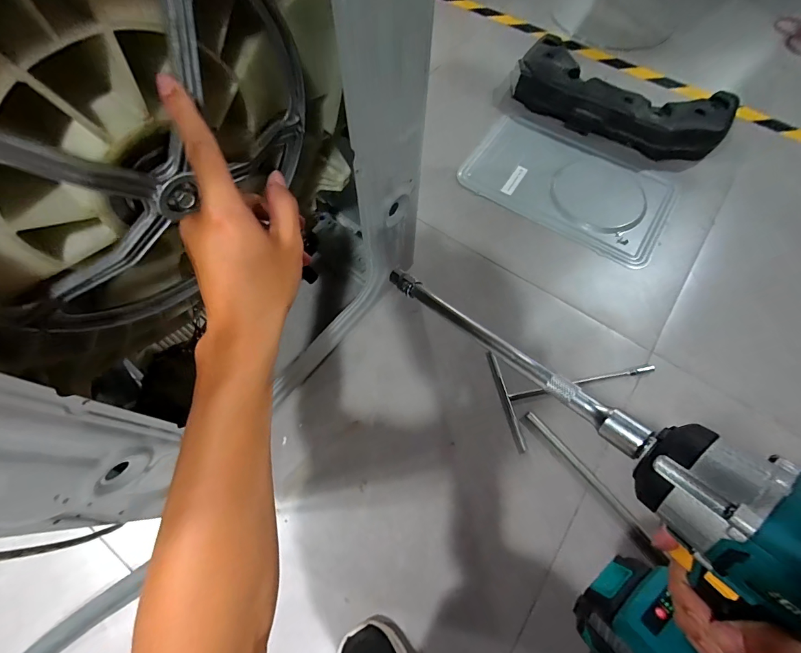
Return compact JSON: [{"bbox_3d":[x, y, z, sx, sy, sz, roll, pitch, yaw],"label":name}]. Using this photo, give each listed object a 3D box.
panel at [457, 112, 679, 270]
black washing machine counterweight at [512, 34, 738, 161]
[{"bbox_3d":[0.393,-0.343,0.851,0.455,0.038,0.295,32,70,12],"label":"panel"},{"bbox_3d":[0.531,-0.567,0.912,0.502,0.100,0.205,31,70,12],"label":"black washing machine counterweight"}]

